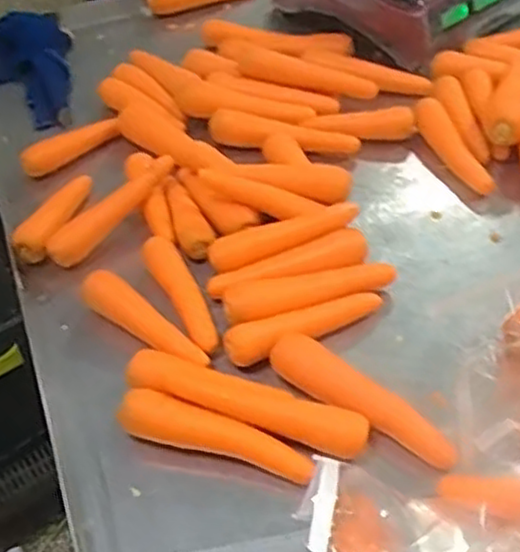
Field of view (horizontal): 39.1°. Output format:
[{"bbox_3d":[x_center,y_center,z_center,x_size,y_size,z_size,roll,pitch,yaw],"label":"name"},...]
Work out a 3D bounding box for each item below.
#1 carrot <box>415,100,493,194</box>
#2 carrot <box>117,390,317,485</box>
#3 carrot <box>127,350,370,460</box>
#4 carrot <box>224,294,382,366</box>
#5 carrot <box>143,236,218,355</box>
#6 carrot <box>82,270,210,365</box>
[{"bbox_3d":[0.239,-0.164,0.918,0.040,0.031,0.173,-15,45,-9],"label":"carrot"},{"bbox_3d":[-0.038,0.135,0.626,0.170,0.040,0.033,8,46,13],"label":"carrot"},{"bbox_3d":[-0.013,0.109,0.633,0.209,0.042,0.034,11,47,16],"label":"carrot"},{"bbox_3d":[0.044,0.046,0.719,0.166,0.029,0.035,-23,47,-17],"label":"carrot"},{"bbox_3d":[-0.078,0.022,0.746,0.036,0.040,0.148,-23,47,-17],"label":"carrot"},{"bbox_3d":[-0.115,0.042,0.718,0.145,0.033,0.030,33,55,14],"label":"carrot"}]

